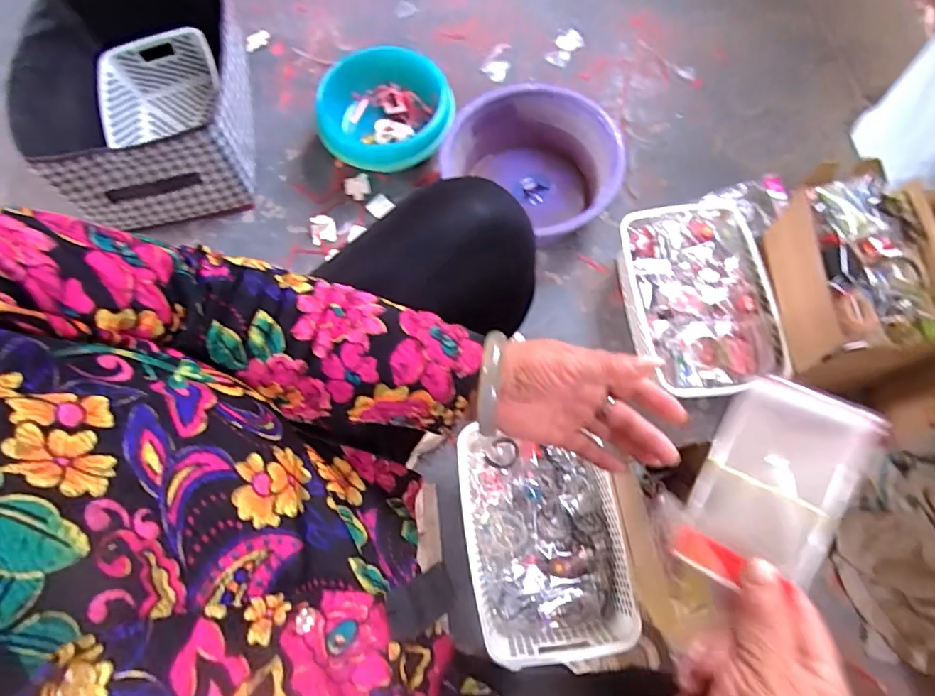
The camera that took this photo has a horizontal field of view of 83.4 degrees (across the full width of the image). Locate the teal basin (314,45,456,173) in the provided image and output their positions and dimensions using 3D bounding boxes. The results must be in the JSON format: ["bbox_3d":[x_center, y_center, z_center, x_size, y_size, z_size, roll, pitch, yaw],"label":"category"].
[{"bbox_3d":[-0.143,-0.420,0.949,0.228,0.107,0.212,-1,71,2],"label":"teal basin"}]

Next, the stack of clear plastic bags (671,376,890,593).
[{"bbox_3d":[0.171,0.078,0.293,0.070,0.016,0.115,25,85,30],"label":"stack of clear plastic bags"}]

